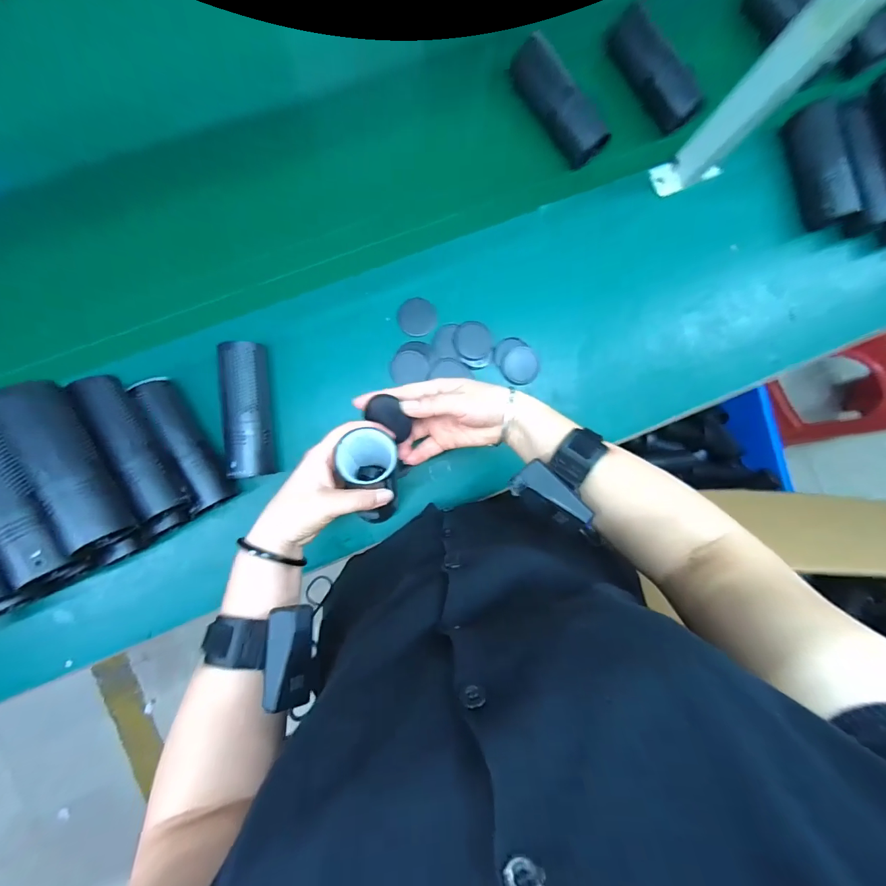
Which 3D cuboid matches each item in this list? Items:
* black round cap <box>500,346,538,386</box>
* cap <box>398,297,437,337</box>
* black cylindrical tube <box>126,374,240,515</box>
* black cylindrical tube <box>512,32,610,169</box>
[{"bbox_3d":[0.105,-0.106,0.548,0.048,0.009,0.049,0,89,-4],"label":"black round cap"},{"bbox_3d":[-0.034,-0.169,0.540,0.050,0.013,0.054,0,89,-4],"label":"cap"},{"bbox_3d":[-0.314,-0.001,0.487,0.044,0.042,0.170,-28,91,-5],"label":"black cylindrical tube"},{"bbox_3d":[0.159,-0.468,0.549,0.042,0.048,0.169,-37,92,-4],"label":"black cylindrical tube"}]

